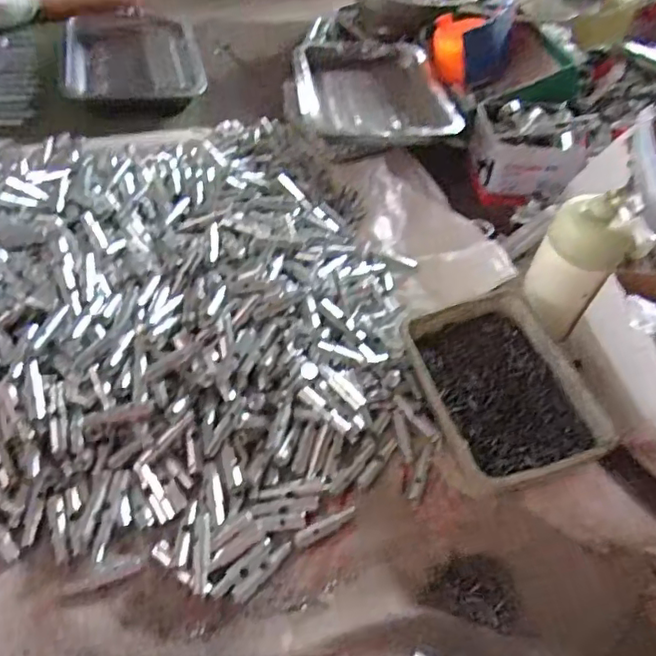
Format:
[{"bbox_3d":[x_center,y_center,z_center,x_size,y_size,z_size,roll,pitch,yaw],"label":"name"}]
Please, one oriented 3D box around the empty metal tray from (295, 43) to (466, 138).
[{"bbox_3d":[0.054,-0.304,0.753,0.183,0.039,0.254,-5,50,-10],"label":"empty metal tray"}]

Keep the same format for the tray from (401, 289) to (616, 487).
[{"bbox_3d":[0.144,0.052,0.504,0.122,0.046,0.174,-11,52,-15],"label":"tray"}]

